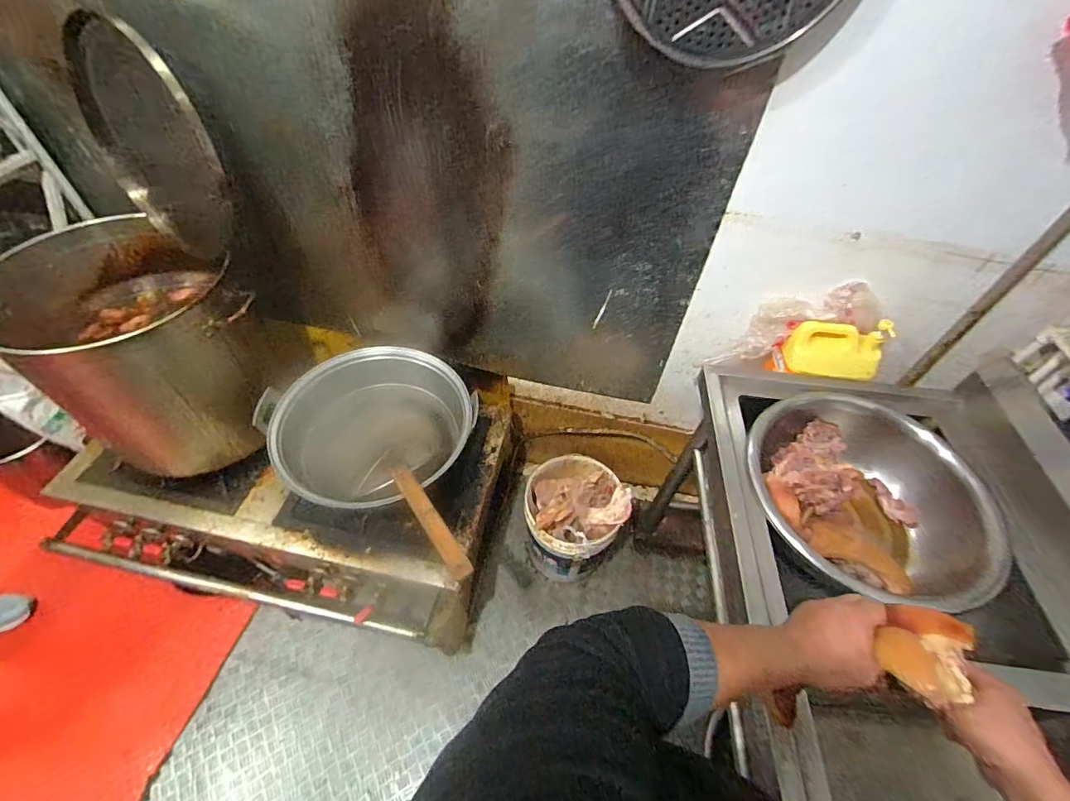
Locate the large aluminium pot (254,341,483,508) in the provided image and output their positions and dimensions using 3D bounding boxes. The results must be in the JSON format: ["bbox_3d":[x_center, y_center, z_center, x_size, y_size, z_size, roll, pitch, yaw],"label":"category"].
[{"bbox_3d":[-0.437,0.086,1.264,0.434,0.228,0.461,2,51,-2],"label":"large aluminium pot"}]

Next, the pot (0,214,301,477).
[{"bbox_3d":[-0.962,-0.123,1.199,0.524,0.444,0.447,30,56,20],"label":"pot"}]

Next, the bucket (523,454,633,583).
[{"bbox_3d":[0.117,0.380,1.470,0.295,0.377,0.298,2,51,-2],"label":"bucket"}]

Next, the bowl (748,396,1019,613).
[{"bbox_3d":[0.628,0.175,0.932,0.431,0.145,0.423,2,51,-2],"label":"bowl"}]

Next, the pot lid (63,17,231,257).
[{"bbox_3d":[-0.843,-0.551,1.030,0.479,0.518,0.061,53,52,-8],"label":"pot lid"}]

